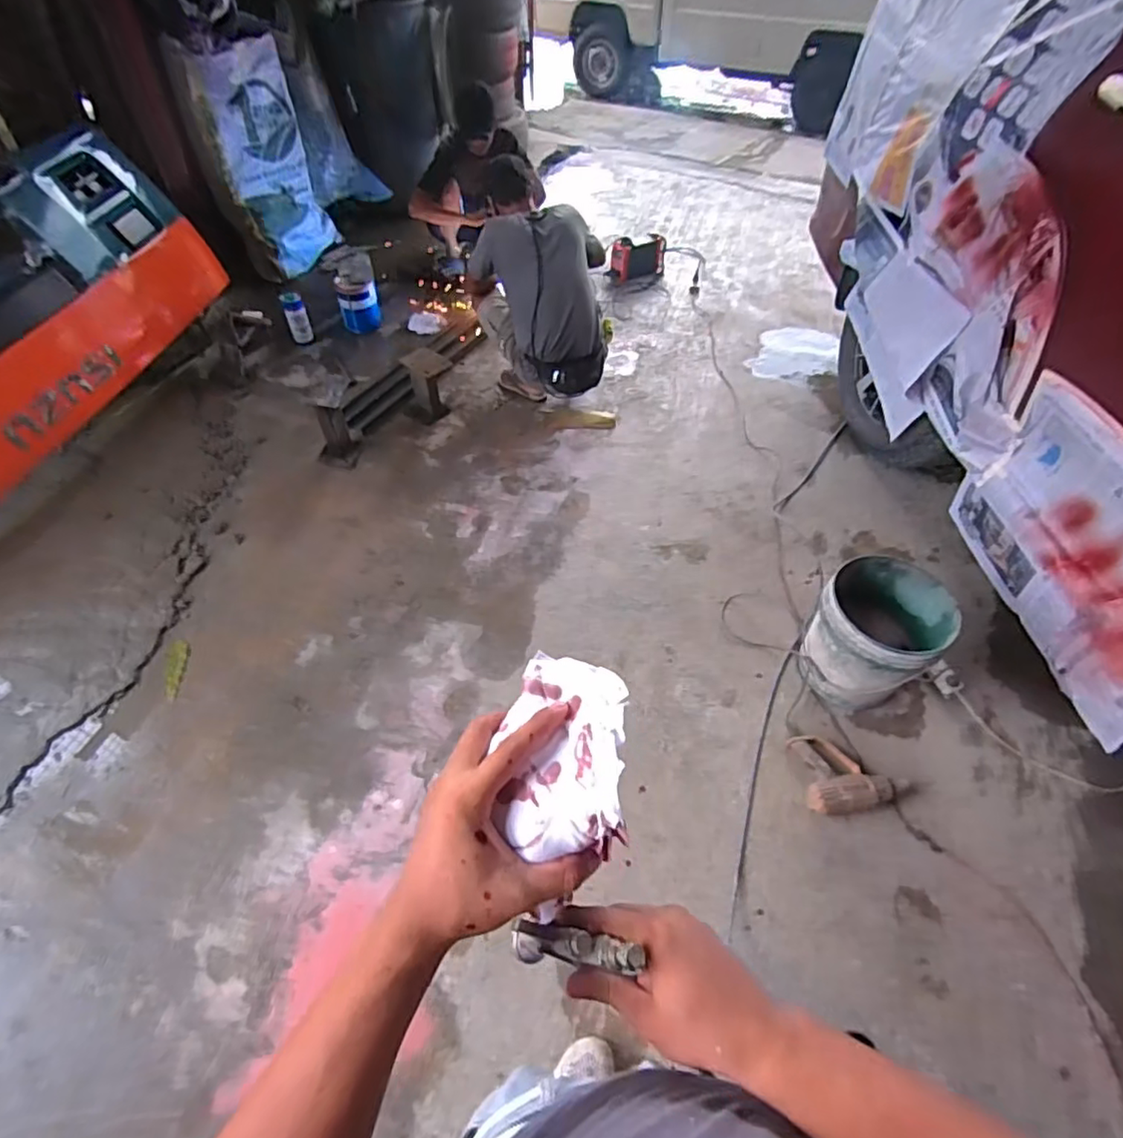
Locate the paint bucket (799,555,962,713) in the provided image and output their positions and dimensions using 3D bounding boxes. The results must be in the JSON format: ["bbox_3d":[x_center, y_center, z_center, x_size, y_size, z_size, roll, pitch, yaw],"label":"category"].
[{"bbox_3d":[0.804,0.190,1.583,0.291,0.357,0.290,0,51,0],"label":"paint bucket"}]

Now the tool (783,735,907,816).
[{"bbox_3d":[0.724,0.509,1.501,0.253,0.075,0.205,-2,51,-3],"label":"tool"}]

